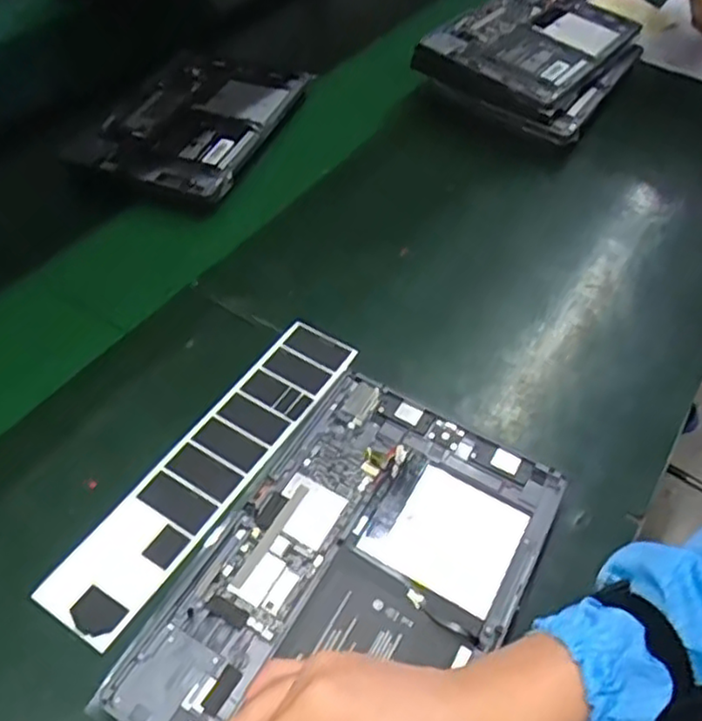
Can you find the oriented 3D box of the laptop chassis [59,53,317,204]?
[{"bbox_3d":[-0.163,-0.251,0.705,0.172,0.021,0.246,21,52,11],"label":"laptop chassis"}]

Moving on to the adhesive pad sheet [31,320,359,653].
[{"bbox_3d":[-0.092,0.066,0.468,0.057,0.006,0.265,29,54,17],"label":"adhesive pad sheet"}]

